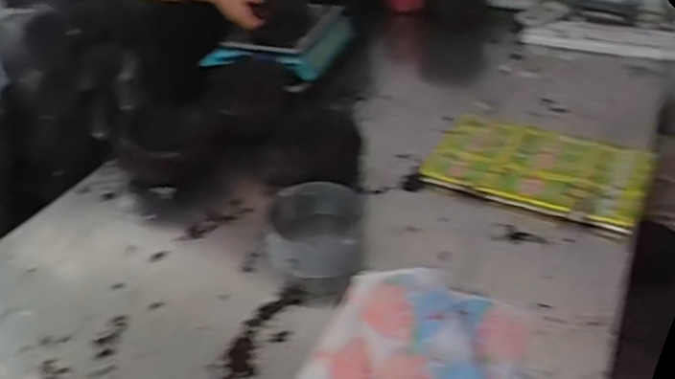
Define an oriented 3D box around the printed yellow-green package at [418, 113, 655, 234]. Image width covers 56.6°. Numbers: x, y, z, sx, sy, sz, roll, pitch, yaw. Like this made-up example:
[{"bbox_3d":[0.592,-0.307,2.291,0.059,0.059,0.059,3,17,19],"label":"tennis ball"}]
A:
[{"bbox_3d":[0.414,-0.046,1.332,0.438,0.053,0.257,15,40,25],"label":"printed yellow-green package"}]

